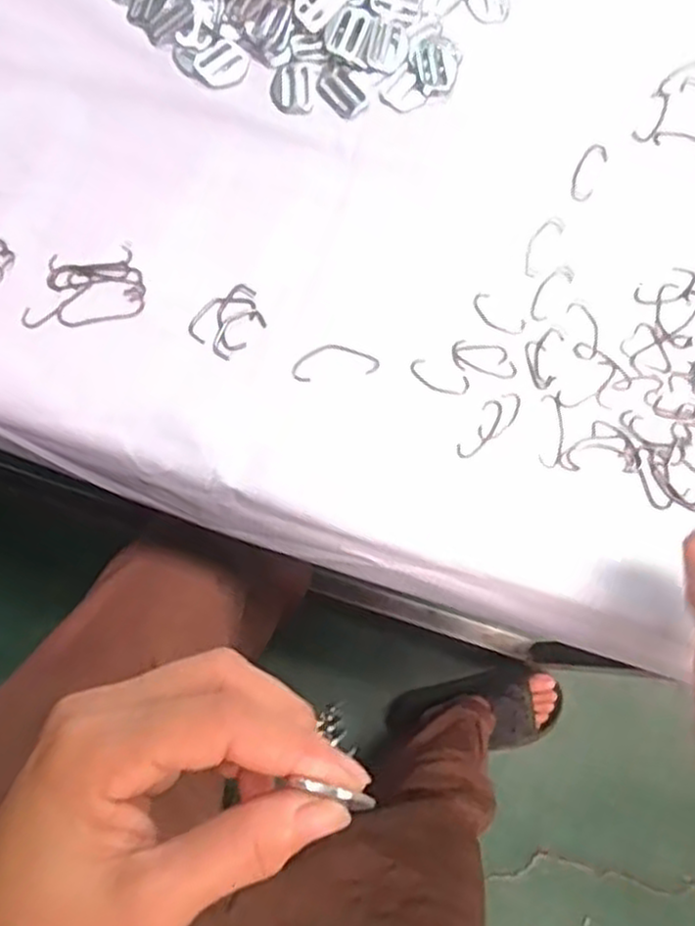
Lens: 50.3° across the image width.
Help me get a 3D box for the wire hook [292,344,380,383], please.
[{"bbox_3d":[-0.007,-0.054,0.389,0.045,0.004,0.020,-8,77,-4],"label":"wire hook"}]

